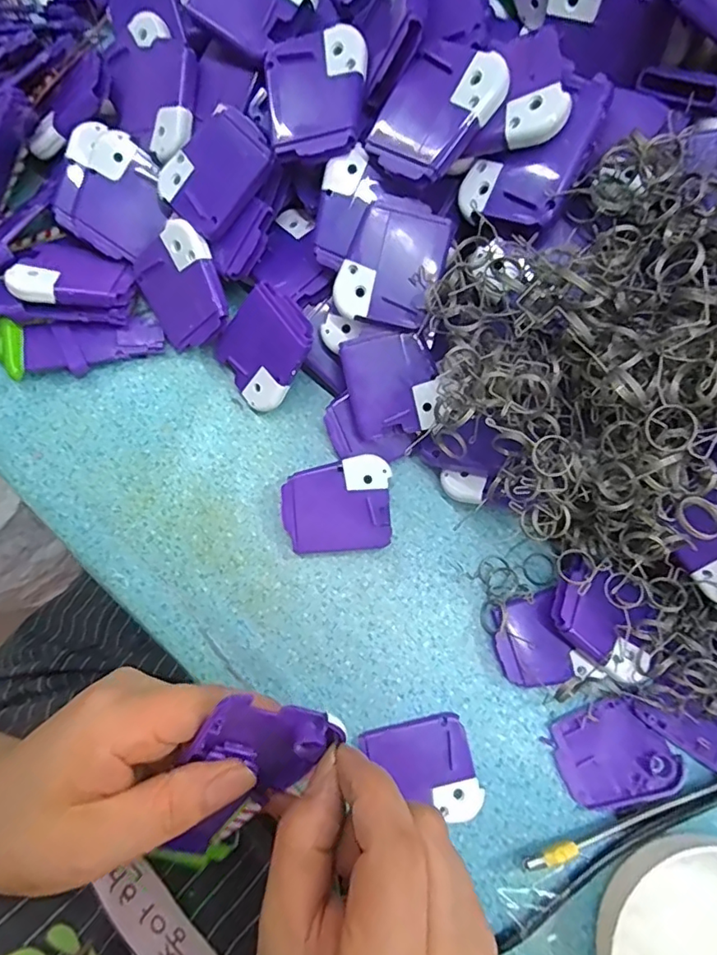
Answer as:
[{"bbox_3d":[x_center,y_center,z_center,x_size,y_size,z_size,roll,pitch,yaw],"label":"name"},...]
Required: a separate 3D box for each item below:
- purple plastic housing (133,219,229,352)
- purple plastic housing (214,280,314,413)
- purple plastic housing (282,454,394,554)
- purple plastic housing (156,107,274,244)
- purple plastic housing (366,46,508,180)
[{"bbox_3d":[-0.102,-0.109,0.311,0.055,0.010,0.061,-26,97,31],"label":"purple plastic housing"},{"bbox_3d":[-0.054,-0.073,0.308,0.051,0.011,0.060,52,124,6],"label":"purple plastic housing"},{"bbox_3d":[-0.012,0.017,0.308,0.060,0.022,0.050,-6,80,-2],"label":"purple plastic housing"},{"bbox_3d":[-0.078,-0.168,0.293,0.054,0.010,0.061,46,102,15],"label":"purple plastic housing"},{"bbox_3d":[0.036,-0.174,0.257,0.050,0.010,0.061,41,106,22],"label":"purple plastic housing"}]

